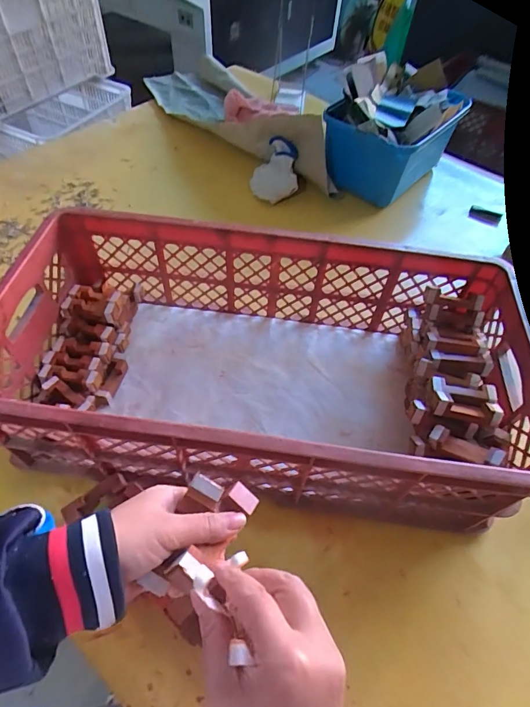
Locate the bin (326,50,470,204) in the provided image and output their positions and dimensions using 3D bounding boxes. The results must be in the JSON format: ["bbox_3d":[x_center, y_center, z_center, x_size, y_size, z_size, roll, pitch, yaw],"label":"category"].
[{"bbox_3d":[0.284,-0.490,0.924,0.234,0.200,0.292,25,57,14],"label":"bin"}]

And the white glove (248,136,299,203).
[{"bbox_3d":[0.020,-0.403,0.913,0.100,0.092,0.110,0,54,-3],"label":"white glove"}]

